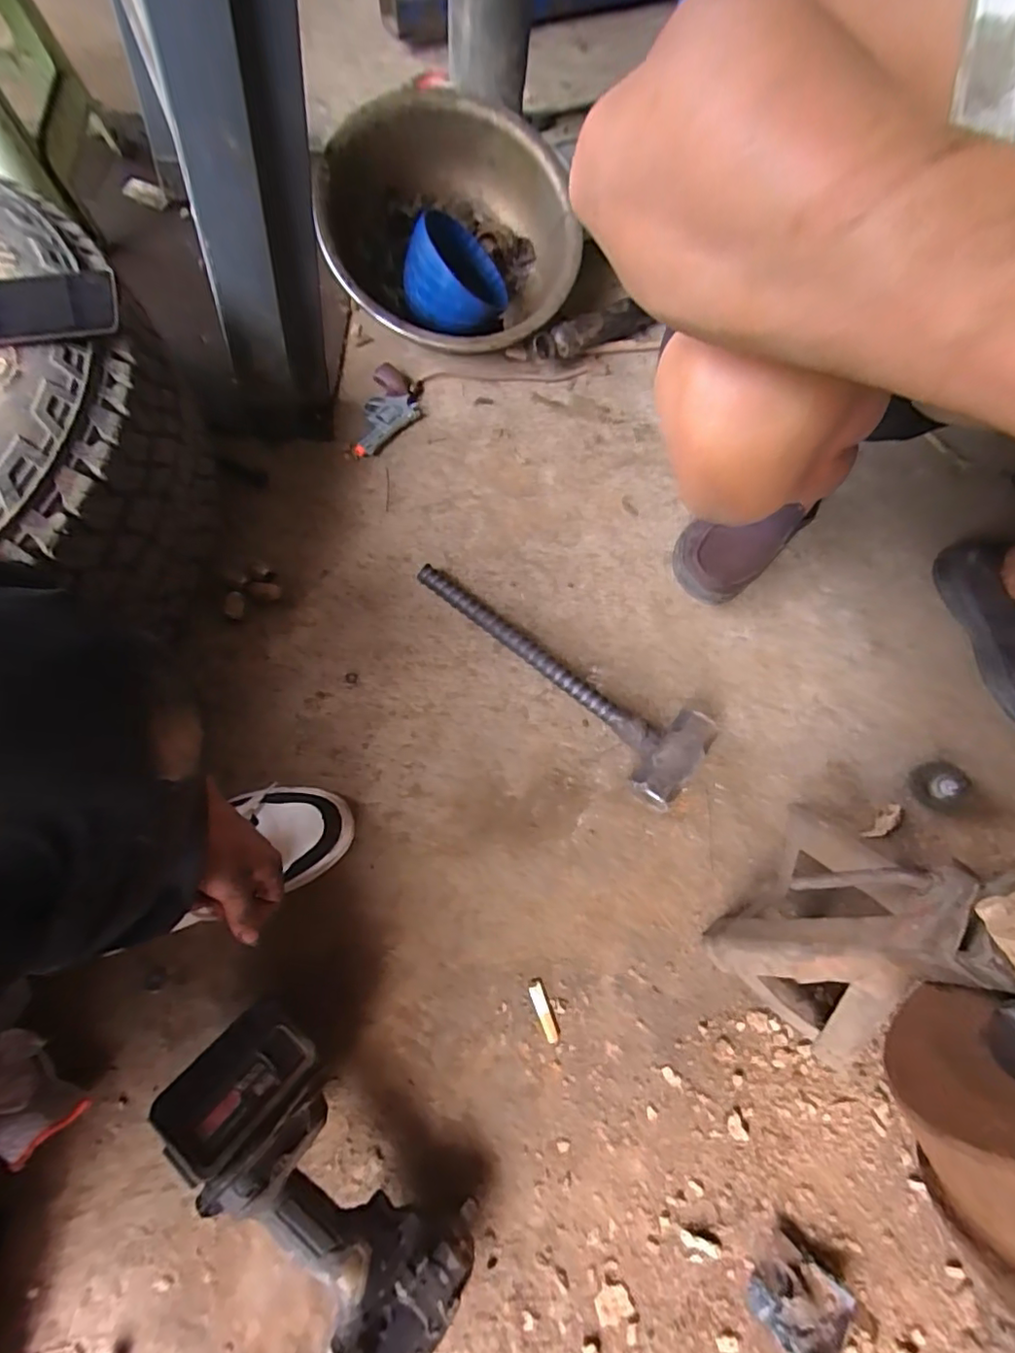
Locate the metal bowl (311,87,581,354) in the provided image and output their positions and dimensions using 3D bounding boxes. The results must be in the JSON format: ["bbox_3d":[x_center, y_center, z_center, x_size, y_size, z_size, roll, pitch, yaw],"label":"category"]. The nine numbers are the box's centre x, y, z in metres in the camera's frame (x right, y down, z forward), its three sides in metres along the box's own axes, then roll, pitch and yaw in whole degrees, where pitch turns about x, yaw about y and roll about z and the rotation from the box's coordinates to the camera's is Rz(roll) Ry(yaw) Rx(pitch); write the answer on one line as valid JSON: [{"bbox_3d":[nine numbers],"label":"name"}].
[{"bbox_3d":[-0.088,-0.616,0.812,0.360,0.192,0.337,-3,69,-3],"label":"metal bowl"}]

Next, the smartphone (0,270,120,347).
[{"bbox_3d":[-0.428,-0.315,0.487,0.168,0.011,0.088,-14,67,-12],"label":"smartphone"}]

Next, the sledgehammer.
[{"bbox_3d":[0.047,-0.011,0.654,0.384,0.049,0.106,38,72,12],"label":"sledgehammer"}]

